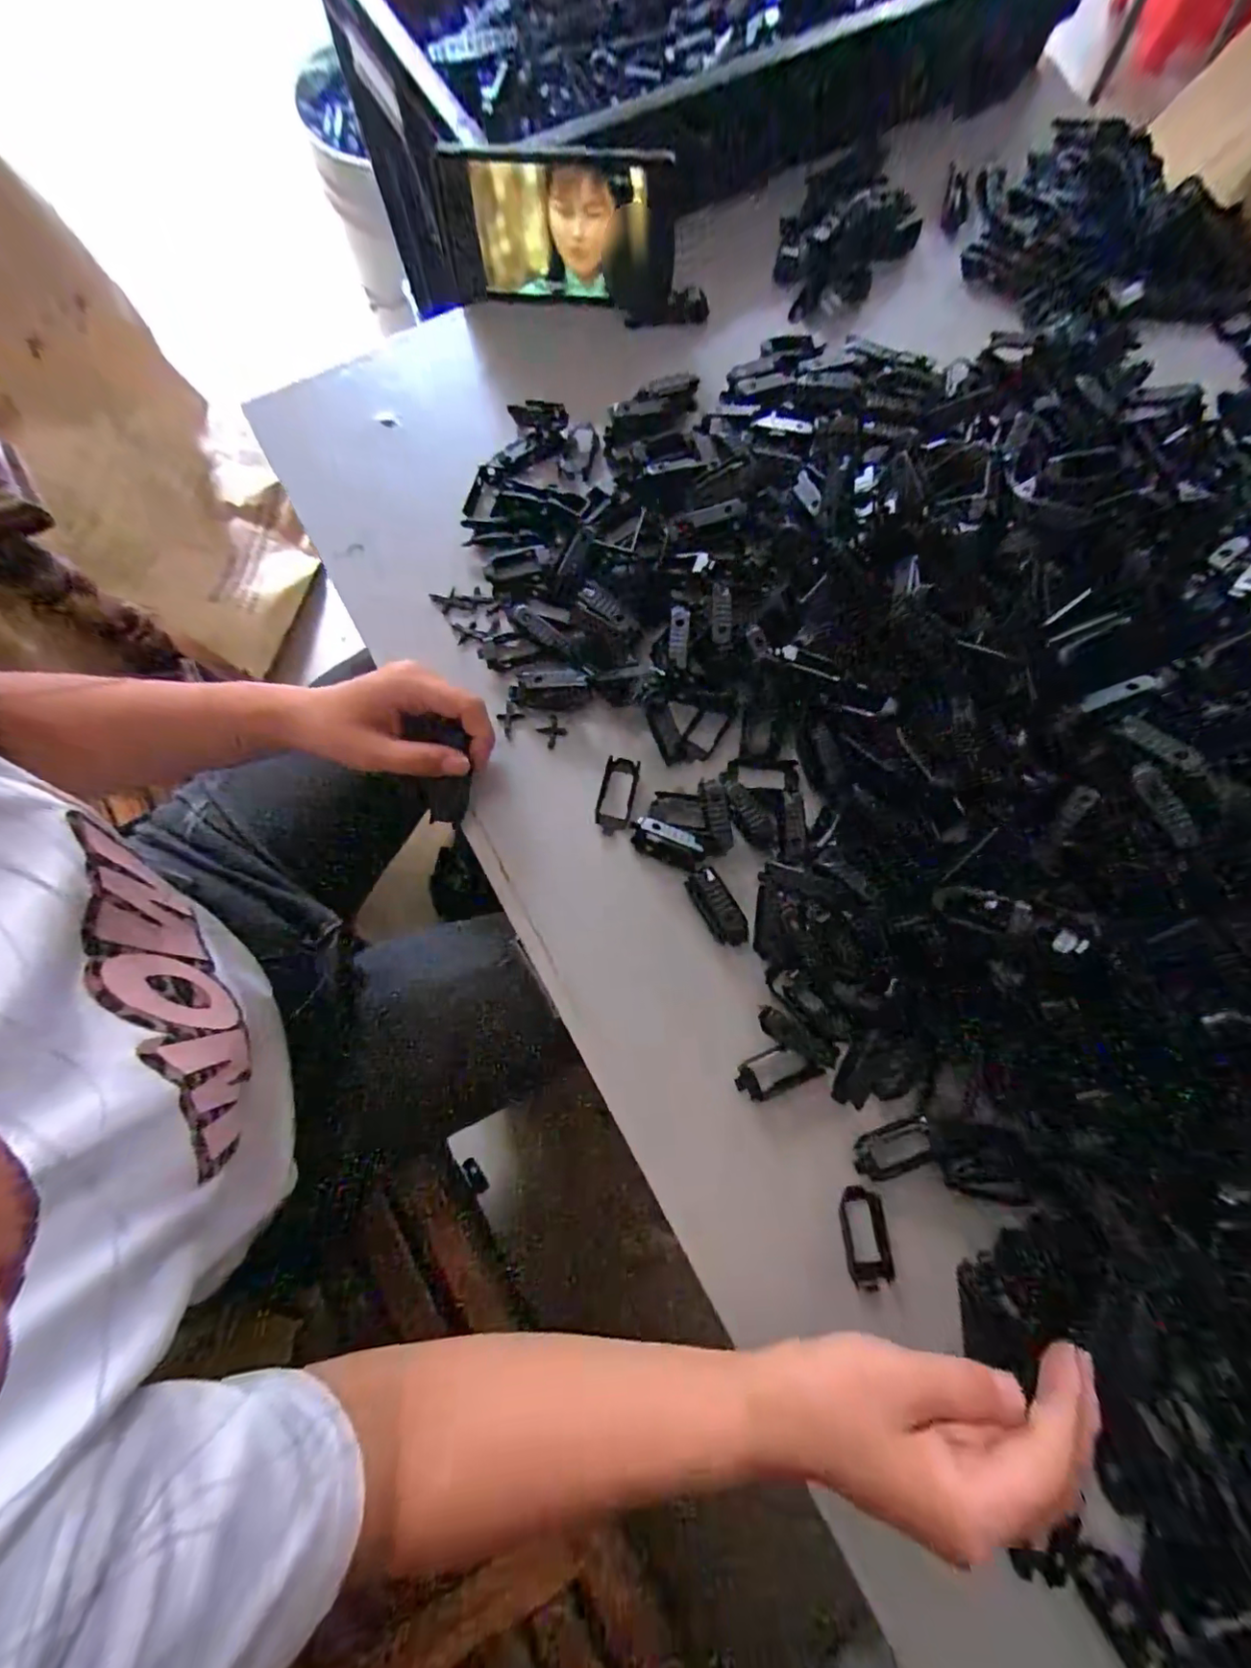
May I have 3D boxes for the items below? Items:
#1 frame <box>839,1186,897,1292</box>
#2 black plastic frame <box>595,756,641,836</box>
[{"bbox_3d":[0.136,0.228,0.321,0.024,0.007,0.051,-10,70,17],"label":"frame"},{"bbox_3d":[-0.006,-0.025,0.371,0.023,0.006,0.051,13,77,2],"label":"black plastic frame"}]

